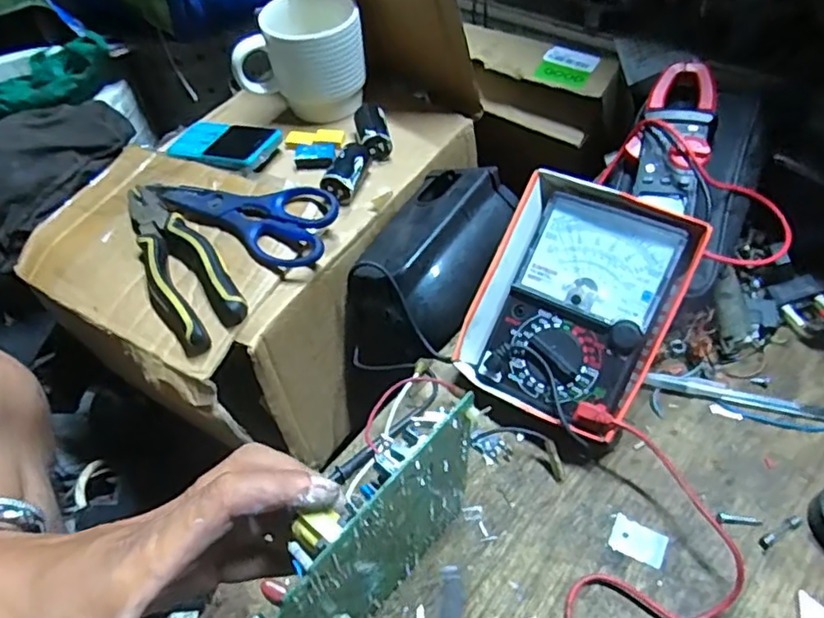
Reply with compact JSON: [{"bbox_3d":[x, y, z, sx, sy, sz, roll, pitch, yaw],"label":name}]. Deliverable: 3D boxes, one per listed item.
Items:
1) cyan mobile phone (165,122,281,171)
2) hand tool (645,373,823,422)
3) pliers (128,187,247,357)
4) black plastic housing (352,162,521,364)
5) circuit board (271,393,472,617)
[{"bbox_3d":[-0.188,-0.162,0.595,0.130,0.013,0.056,17,54,32],"label":"cyan mobile phone"},{"bbox_3d":[0.246,0.064,0.440,0.144,0.009,0.014,11,51,14],"label":"hand tool"},{"bbox_3d":[-0.193,-0.043,0.498,0.060,0.029,0.189,-26,52,-17],"label":"pliers"},{"bbox_3d":[0.015,-0.032,0.525,0.117,0.095,0.181,17,53,21],"label":"black plastic housing"},{"bbox_3d":[-0.040,0.139,0.292,0.026,0.140,0.199,30,60,24],"label":"circuit board"}]

